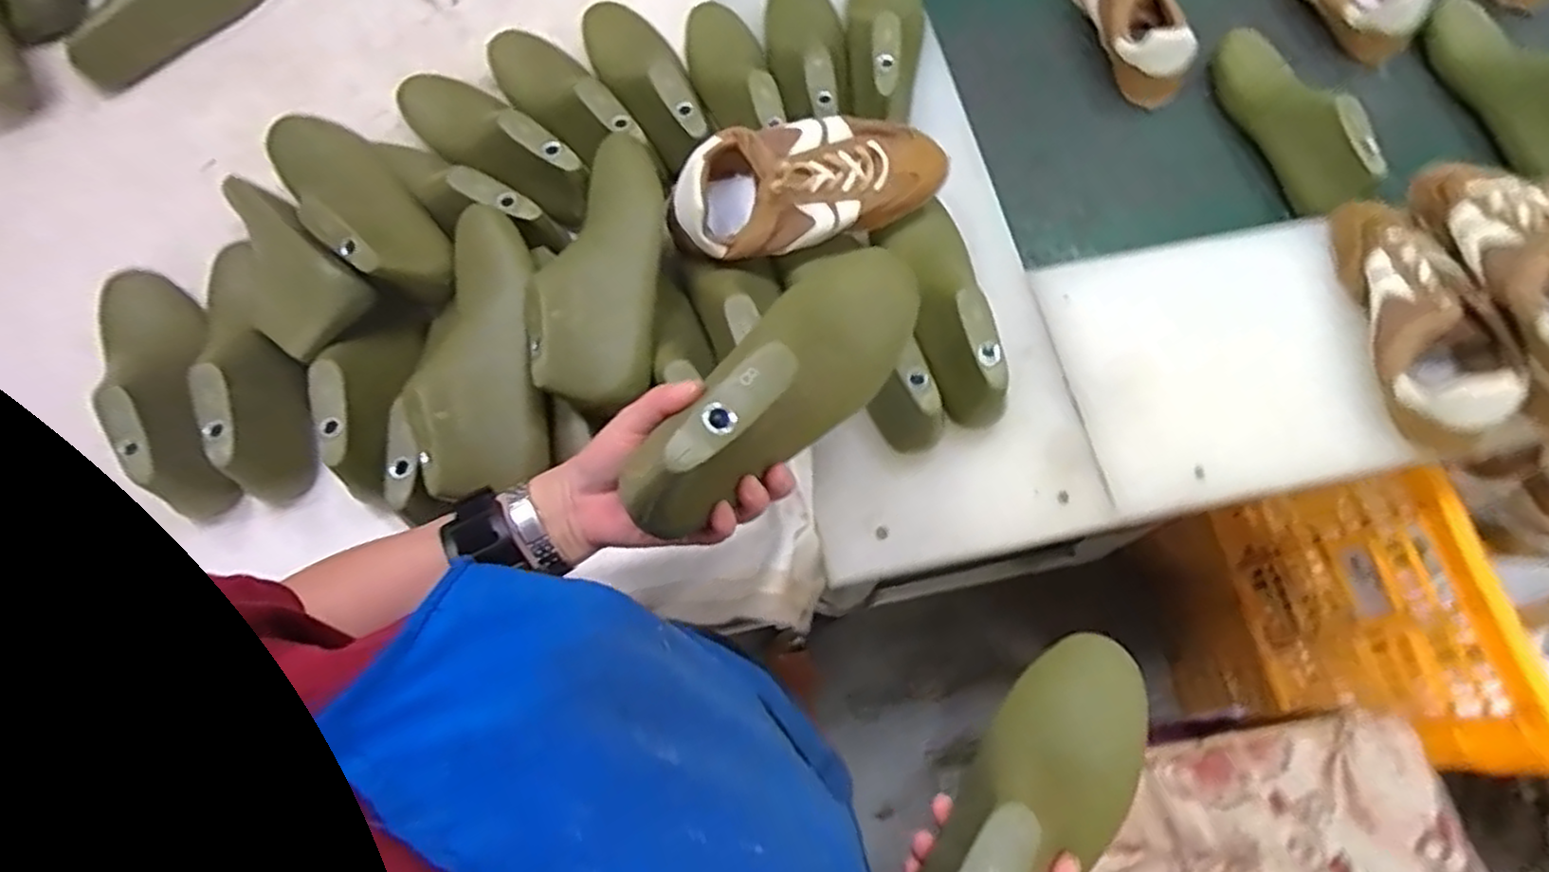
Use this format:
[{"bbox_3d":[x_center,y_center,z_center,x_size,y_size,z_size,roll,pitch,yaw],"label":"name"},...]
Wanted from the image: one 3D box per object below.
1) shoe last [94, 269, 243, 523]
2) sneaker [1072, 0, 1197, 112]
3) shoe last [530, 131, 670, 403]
[{"bbox_3d":[-0.507,-0.044,0.612,0.071,0.083,0.253,-30,73,-9],"label":"shoe last"},{"bbox_3d":[0.396,-0.490,0.839,0.089,0.076,0.239,-10,70,-2],"label":"sneaker"},{"bbox_3d":[-0.135,-0.137,0.612,0.081,0.096,0.237,3,70,2],"label":"shoe last"}]

